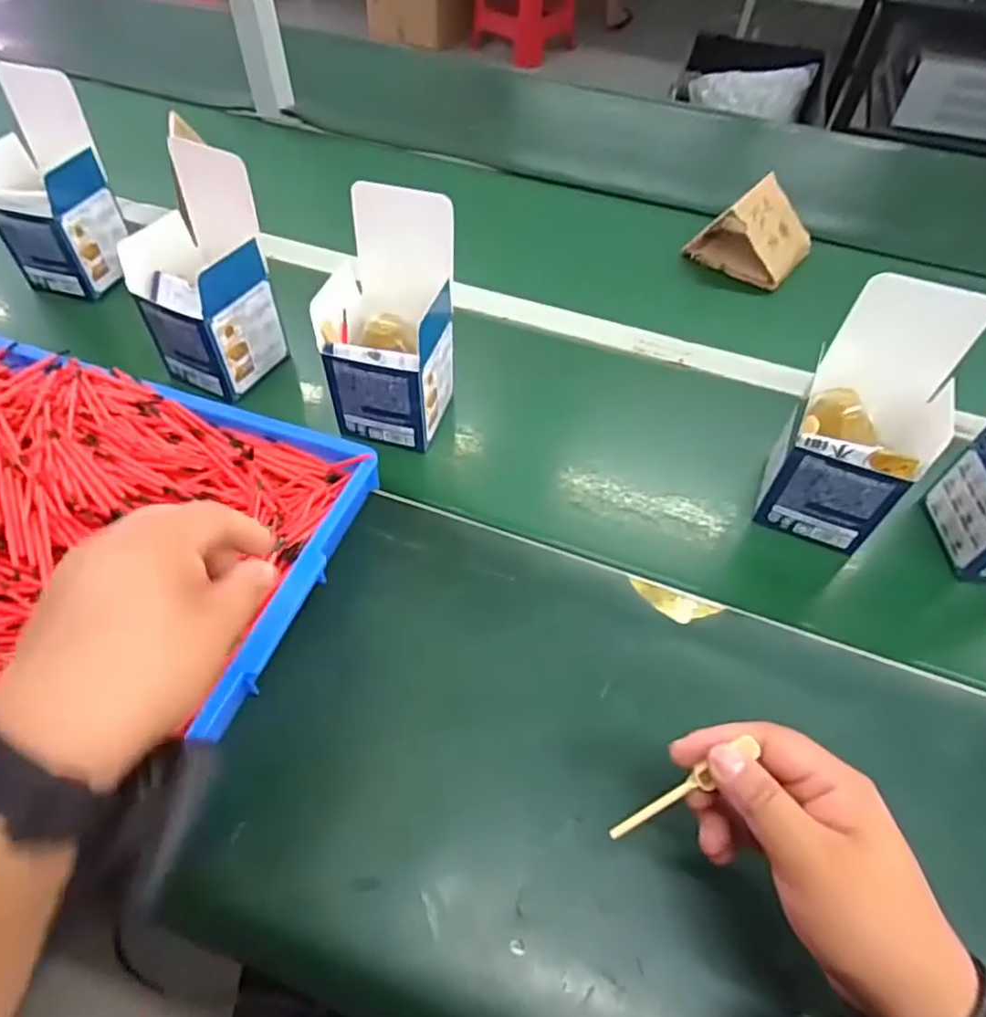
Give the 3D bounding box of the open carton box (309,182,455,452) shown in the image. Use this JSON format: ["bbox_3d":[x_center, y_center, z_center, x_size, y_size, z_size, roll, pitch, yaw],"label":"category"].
[{"bbox_3d":[-0.085,-0.147,0.509,0.093,0.170,0.094,11,54,8],"label":"open carton box"}]

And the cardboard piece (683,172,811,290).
[{"bbox_3d":[0.293,-0.309,0.704,0.111,0.073,0.081,30,59,20],"label":"cardboard piece"}]

